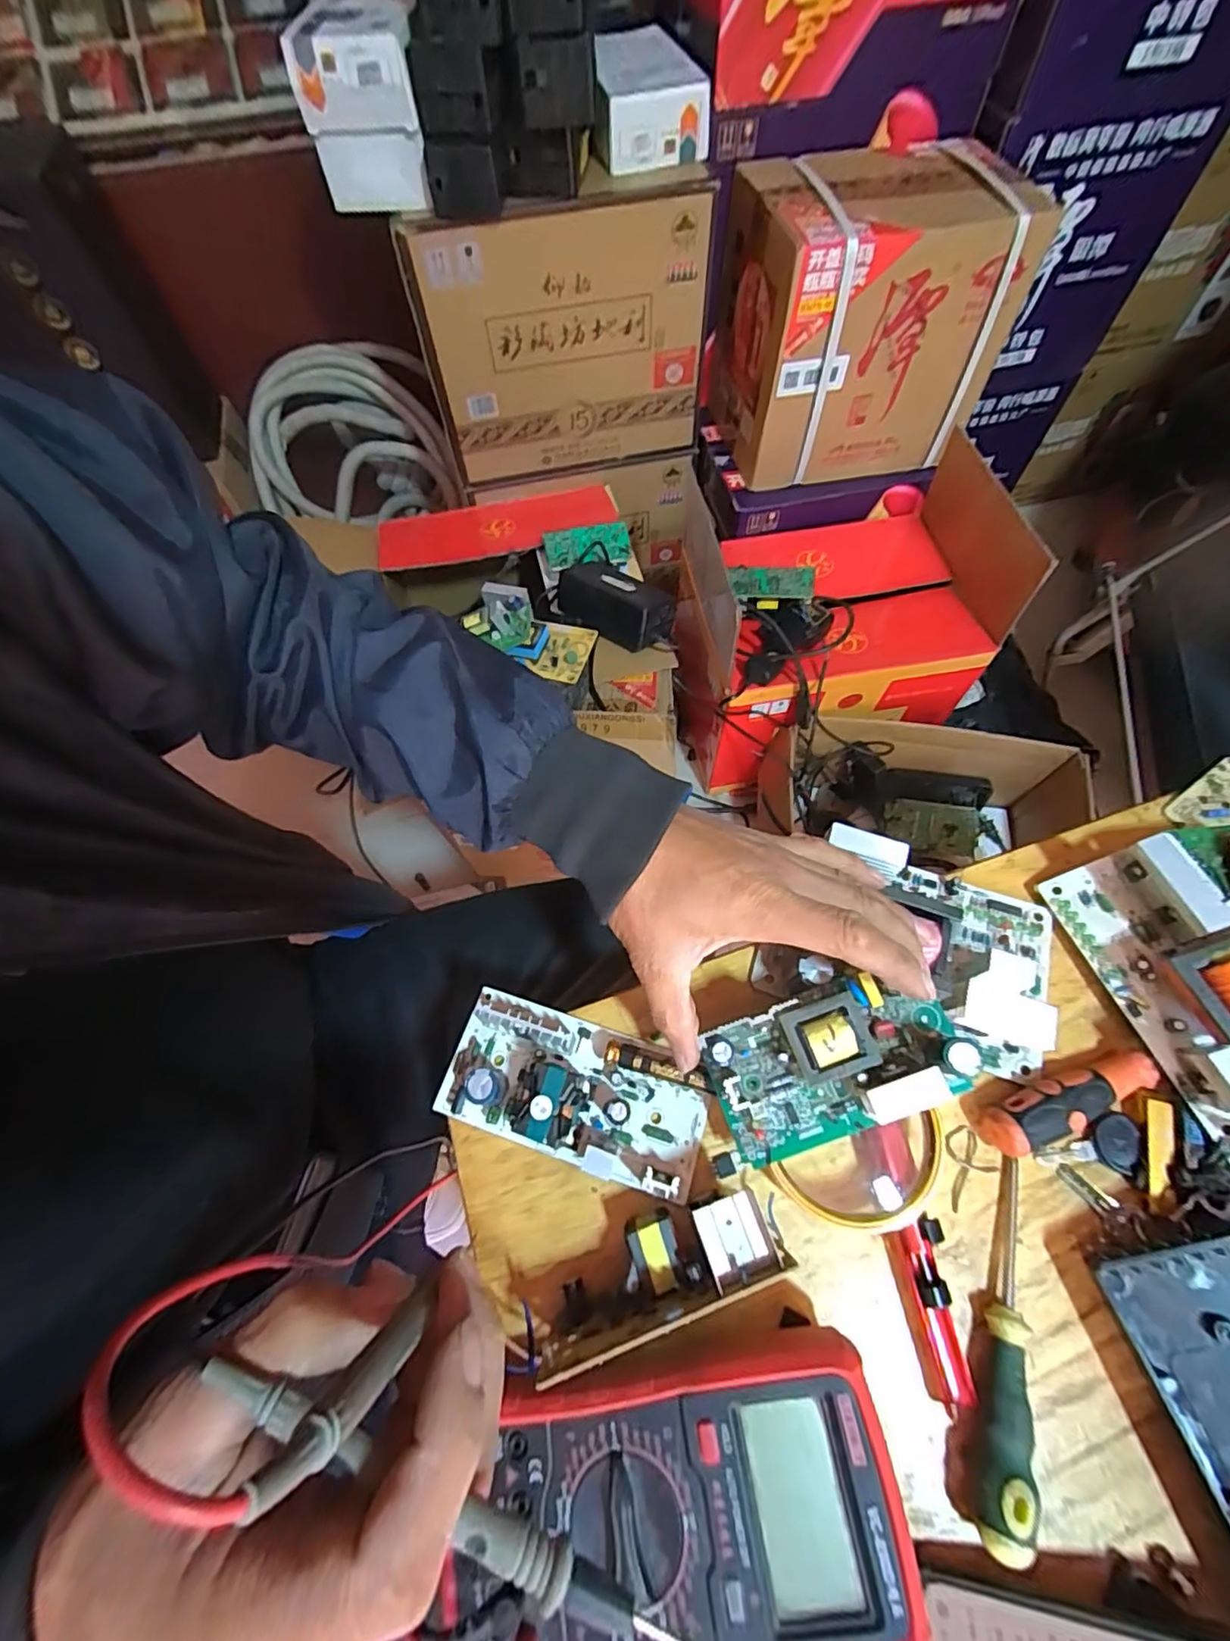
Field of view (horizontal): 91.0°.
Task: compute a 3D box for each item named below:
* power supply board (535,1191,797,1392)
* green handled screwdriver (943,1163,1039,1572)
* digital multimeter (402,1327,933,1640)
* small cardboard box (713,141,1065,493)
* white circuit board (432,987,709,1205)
[{"bbox_3d":[0.018,0.212,0.284,0.116,0.063,0.039,-25,66,-10],"label":"power supply board"},{"bbox_3d":[0.182,0.240,0.284,0.024,0.026,0.148,16,66,10],"label":"green handled screwdriver"},{"bbox_3d":[0.017,0.277,0.248,0.185,0.041,0.093,-8,64,-2],"label":"digital multimeter"},{"bbox_3d":[0.324,-0.674,0.832,0.336,0.283,0.223,-9,64,-2],"label":"small cardboard box"},{"bbox_3d":[-0.022,0.145,0.327,0.146,0.040,0.069,17,66,10],"label":"white circuit board"}]

